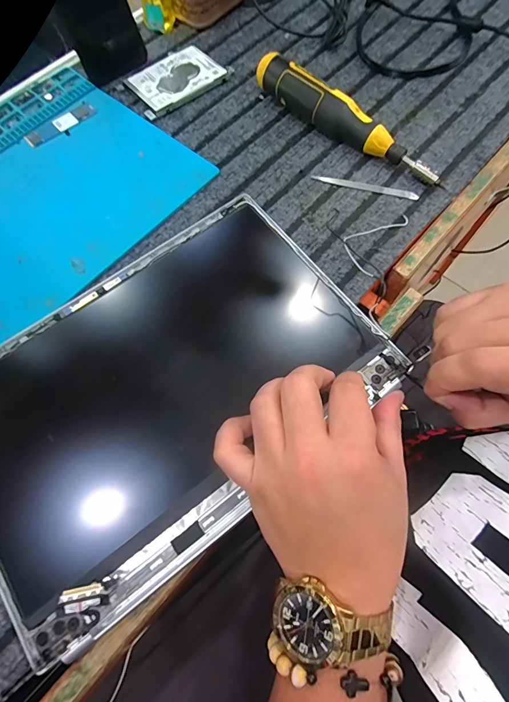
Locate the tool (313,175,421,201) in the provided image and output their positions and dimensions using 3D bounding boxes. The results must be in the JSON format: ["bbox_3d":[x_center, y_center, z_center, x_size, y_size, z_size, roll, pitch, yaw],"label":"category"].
[{"bbox_3d":[0.106,-0.159,0.356,0.102,0.004,0.008,16,71,7],"label":"tool"}]

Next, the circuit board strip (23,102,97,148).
[{"bbox_3d":[-0.208,-0.244,0.393,0.079,0.004,0.023,-39,73,-12],"label":"circuit board strip"}]

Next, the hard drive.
[{"bbox_3d":[-0.088,-0.305,0.413,0.097,0.010,0.072,-35,72,-11],"label":"hard drive"}]

